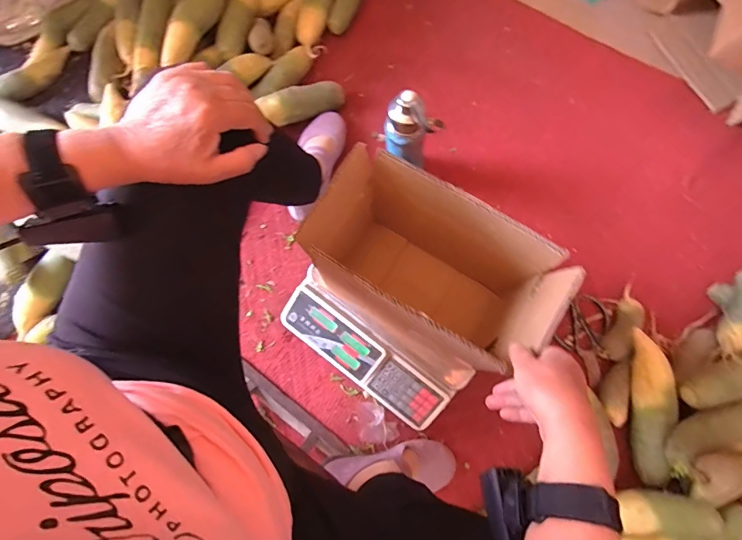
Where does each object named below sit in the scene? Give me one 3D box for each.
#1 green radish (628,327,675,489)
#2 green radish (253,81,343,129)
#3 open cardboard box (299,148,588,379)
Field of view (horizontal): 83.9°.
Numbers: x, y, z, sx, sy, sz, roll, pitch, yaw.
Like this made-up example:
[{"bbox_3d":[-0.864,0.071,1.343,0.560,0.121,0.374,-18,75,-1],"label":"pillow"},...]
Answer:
[{"bbox_3d":[0.473,0.232,0.696,0.049,0.068,0.254,2,77,0],"label":"green radish"},{"bbox_3d":[-0.136,-0.337,0.828,0.170,0.052,0.057,-21,78,-5],"label":"green radish"},{"bbox_3d":[0.074,0.010,0.569,0.285,0.263,0.166,35,79,8],"label":"open cardboard box"}]

